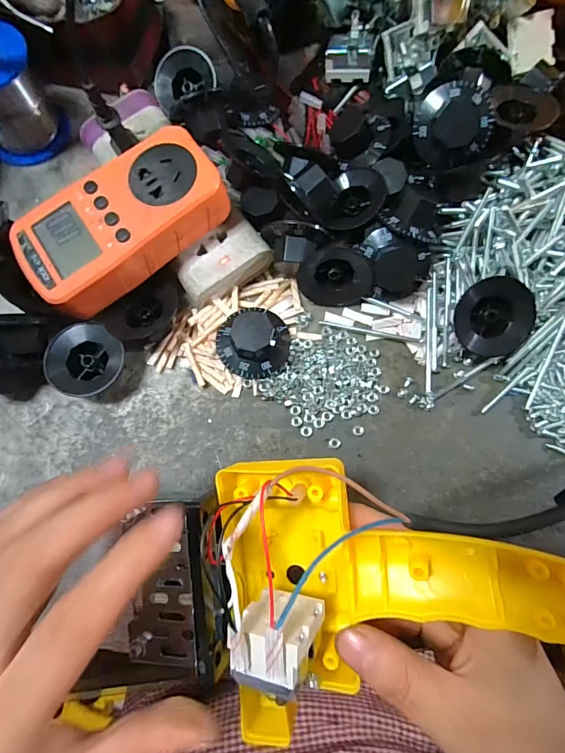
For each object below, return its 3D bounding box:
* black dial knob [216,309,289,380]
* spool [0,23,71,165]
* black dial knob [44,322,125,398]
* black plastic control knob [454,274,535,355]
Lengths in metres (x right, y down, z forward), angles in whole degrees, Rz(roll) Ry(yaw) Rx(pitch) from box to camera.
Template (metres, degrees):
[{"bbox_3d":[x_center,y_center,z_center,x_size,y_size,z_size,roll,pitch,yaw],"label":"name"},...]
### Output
[{"bbox_3d":[-0.019,-0.022,0.261,0.046,0.023,0.045,0,74,0],"label":"black dial knob"},{"bbox_3d":[-0.208,-0.208,0.301,0.064,0.065,0.059,0,74,0],"label":"spool"},{"bbox_3d":[-0.125,-0.010,0.263,0.048,0.020,0.045,0,79,0],"label":"black dial knob"},{"bbox_3d":[0.131,-0.038,0.255,0.048,0.016,0.048,0,101,-1],"label":"black plastic control knob"}]

